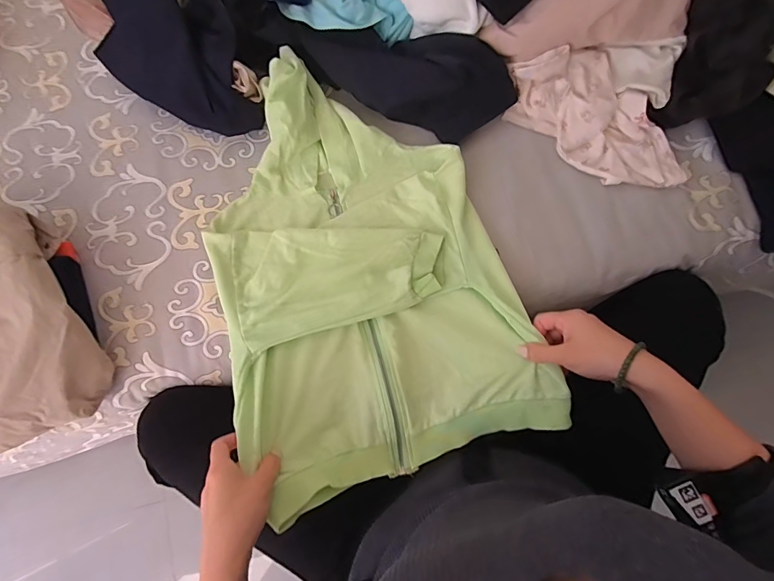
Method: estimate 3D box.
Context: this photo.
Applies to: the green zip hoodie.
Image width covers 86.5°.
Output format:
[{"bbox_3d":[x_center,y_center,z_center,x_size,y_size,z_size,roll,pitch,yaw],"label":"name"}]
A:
[{"bbox_3d":[-0.043,-0.041,0.522,0.349,0.065,0.517,-19,78,-3],"label":"green zip hoodie"}]

